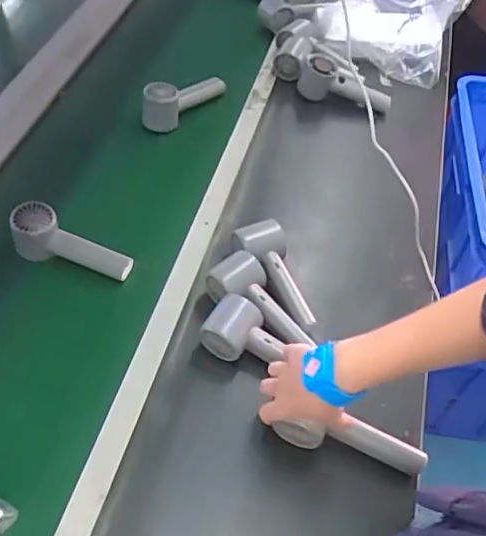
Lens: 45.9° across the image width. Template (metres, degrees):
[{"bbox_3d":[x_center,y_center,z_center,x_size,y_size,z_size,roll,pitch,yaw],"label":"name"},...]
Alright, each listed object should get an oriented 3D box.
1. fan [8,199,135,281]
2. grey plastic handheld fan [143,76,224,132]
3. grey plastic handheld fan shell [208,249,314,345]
[{"bbox_3d":[-0.216,-0.027,0.729,0.154,0.042,0.054,23,52,-6],"label":"fan"},{"bbox_3d":[-0.097,-0.282,0.926,0.046,0.063,0.161,34,57,21],"label":"grey plastic handheld fan"},{"bbox_3d":[0.018,0.049,0.686,0.066,0.053,0.141,-26,58,-22],"label":"grey plastic handheld fan shell"}]

